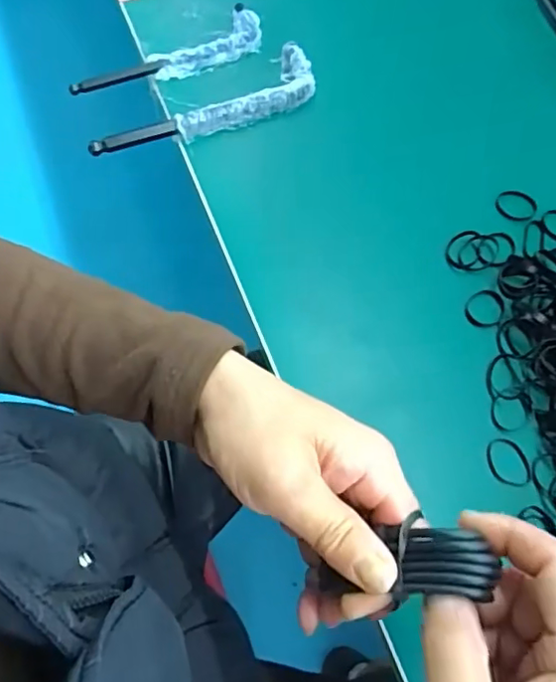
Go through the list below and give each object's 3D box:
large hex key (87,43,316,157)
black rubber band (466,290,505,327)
[{"bbox_3d":[-0.050,-0.168,0.420,0.175,0.014,0.042,-29,72,-12],"label":"large hex key"},{"bbox_3d":[0.137,-0.021,0.379,0.025,0.004,0.026,-4,72,14],"label":"black rubber band"}]

